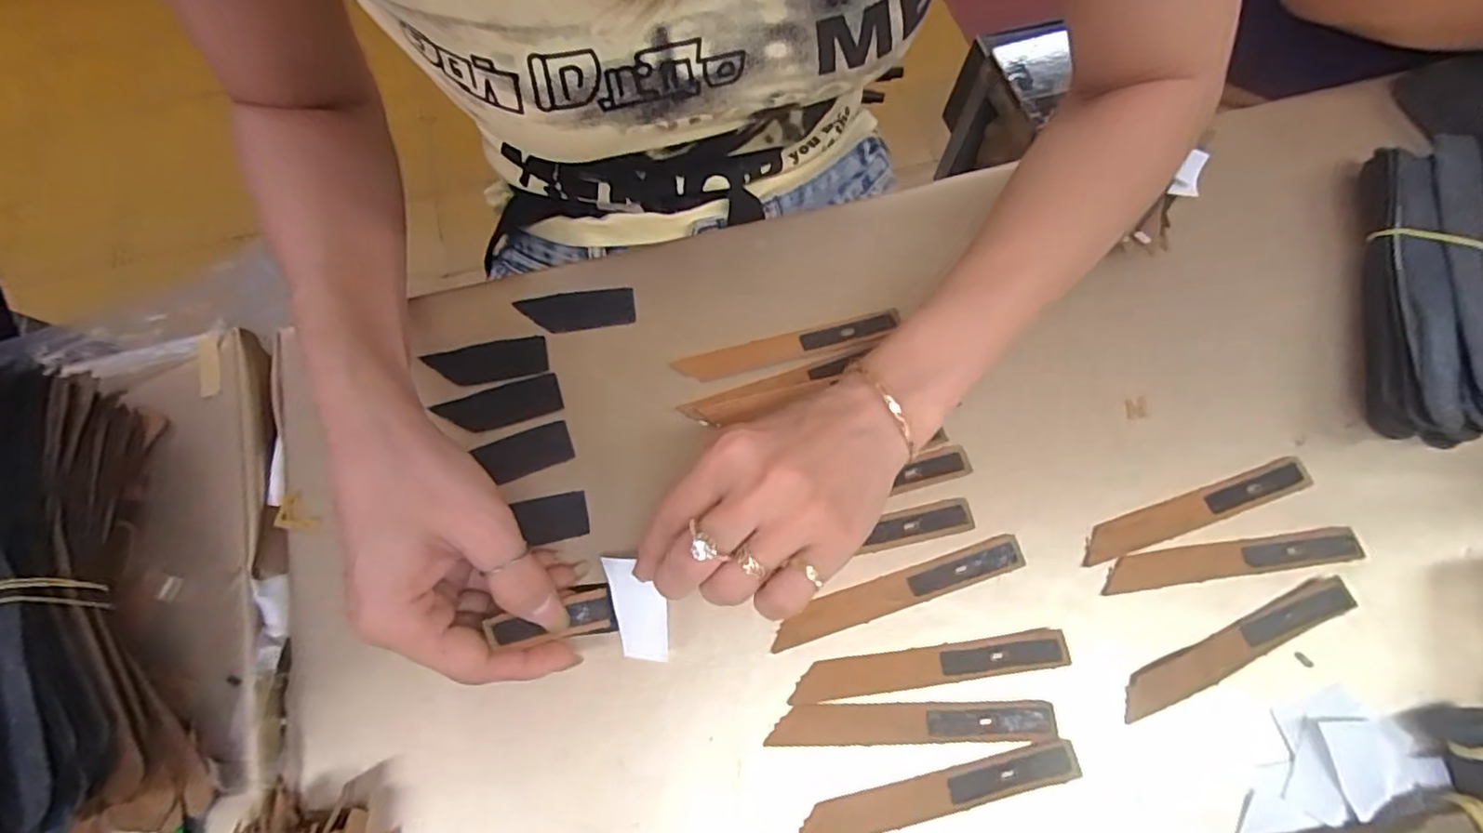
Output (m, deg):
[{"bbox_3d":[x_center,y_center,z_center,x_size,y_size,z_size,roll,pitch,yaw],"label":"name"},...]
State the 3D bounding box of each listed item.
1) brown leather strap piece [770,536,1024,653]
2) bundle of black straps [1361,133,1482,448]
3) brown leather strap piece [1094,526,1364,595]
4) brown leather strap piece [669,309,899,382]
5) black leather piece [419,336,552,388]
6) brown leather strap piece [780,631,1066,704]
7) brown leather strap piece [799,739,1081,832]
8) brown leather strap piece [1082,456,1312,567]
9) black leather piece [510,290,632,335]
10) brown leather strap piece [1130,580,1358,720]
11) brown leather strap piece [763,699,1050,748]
[{"bbox_3d":[0.074,0.082,0.303,0.125,0.004,0.016,-17,70,-7],"label":"brown leather strap piece"},{"bbox_3d":[0.376,-0.074,0.353,0.053,0.031,0.188,17,70,6],"label":"bundle of black straps"},{"bbox_3d":[0.236,0.069,0.310,0.125,0.005,0.016,-8,71,-2],"label":"brown leather strap piece"},{"bbox_3d":[0.024,-0.038,0.349,0.119,0.004,0.018,-13,69,-5],"label":"brown leather strap piece"},{"bbox_3d":[-0.135,-0.029,0.341,0.059,0.005,0.024,-15,70,-7],"label":"black leather piece"},{"bbox_3d":[0.085,0.114,0.292,0.124,0.005,0.017,-7,69,-2],"label":"brown leather strap piece"},{"bbox_3d":[0.084,0.162,0.273,0.123,0.004,0.017,-13,69,-5],"label":"brown leather strap piece"},{"bbox_3d":[0.225,0.047,0.318,0.123,0.006,0.018,-17,70,-7],"label":"brown leather strap piece"},{"bbox_3d":[-0.092,-0.059,0.355,0.064,0.004,0.024,-7,69,-3],"label":"black leather piece"},{"bbox_3d":[0.228,0.105,0.294,0.122,0.008,0.017,-22,71,-9],"label":"brown leather strap piece"},{"bbox_3d":[0.075,0.136,0.282,0.124,0.004,0.017,0,69,-1],"label":"brown leather strap piece"}]

